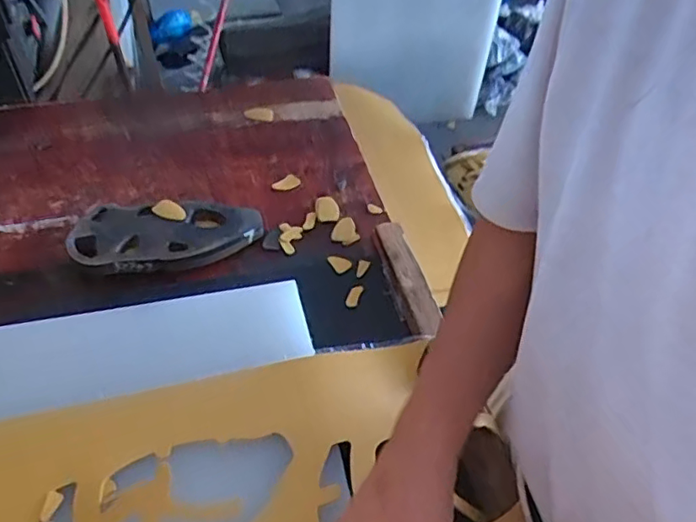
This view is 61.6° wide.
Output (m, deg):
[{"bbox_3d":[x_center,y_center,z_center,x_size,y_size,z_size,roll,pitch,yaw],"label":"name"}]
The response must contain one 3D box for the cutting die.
[{"bbox_3d":[-0.208,-0.028,0.672,0.213,0.036,0.109,1,49,-3],"label":"cutting die"}]

